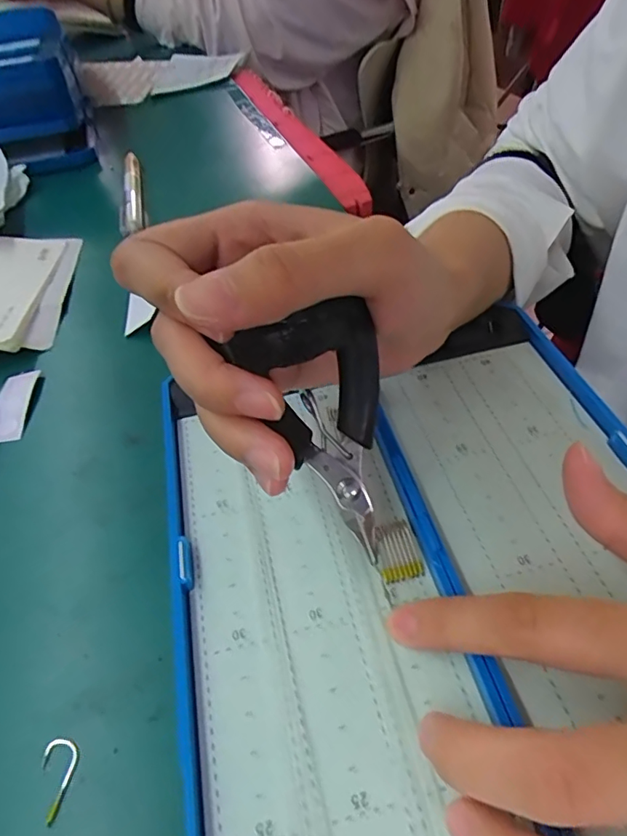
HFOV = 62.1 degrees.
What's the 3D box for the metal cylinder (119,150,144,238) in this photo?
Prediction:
[{"bbox_3d":[-0.140,-0.177,0.403,0.014,0.014,0.141,-11,47,-6],"label":"metal cylinder"}]

